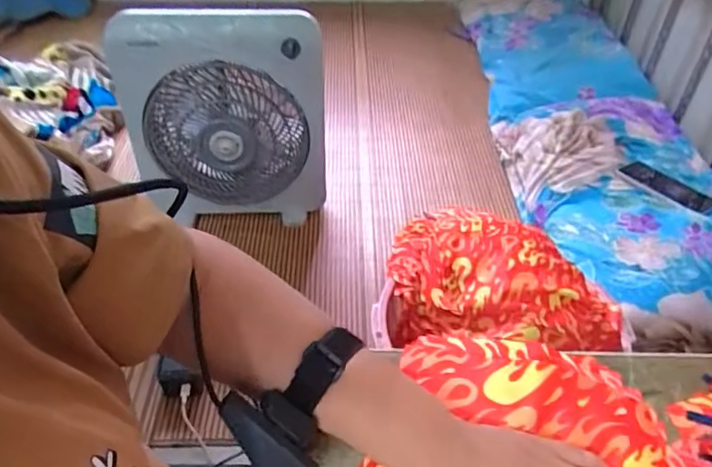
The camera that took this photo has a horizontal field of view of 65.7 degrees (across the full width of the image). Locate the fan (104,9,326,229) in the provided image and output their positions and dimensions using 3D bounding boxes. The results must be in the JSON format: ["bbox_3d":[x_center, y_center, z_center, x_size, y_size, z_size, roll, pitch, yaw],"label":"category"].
[{"bbox_3d":[-0.218,-0.179,0.919,0.326,0.347,0.095,6,44,6],"label":"fan"}]

